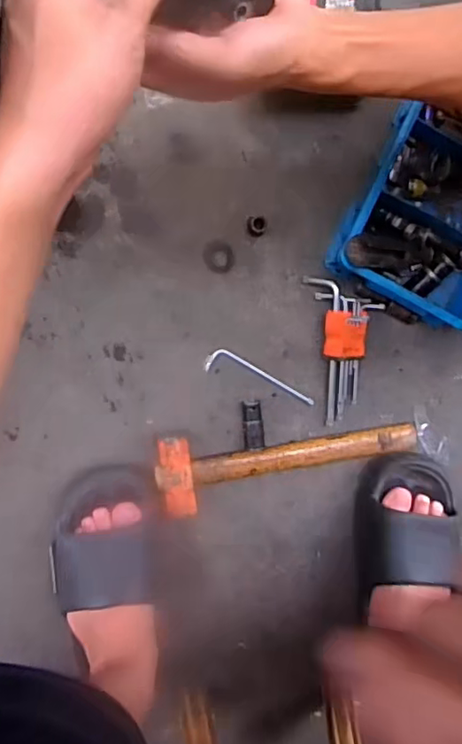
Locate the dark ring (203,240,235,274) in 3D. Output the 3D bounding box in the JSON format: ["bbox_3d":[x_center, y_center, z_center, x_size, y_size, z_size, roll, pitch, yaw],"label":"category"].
[{"bbox_3d":[-0.014,-0.132,0.661,0.037,0.006,0.035,0,99,-3],"label":"dark ring"}]

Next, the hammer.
[{"bbox_3d":[0.068,0.102,0.680,0.311,0.041,0.088,-6,99,-3],"label":"hammer"}]

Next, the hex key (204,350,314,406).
[{"bbox_3d":[0.037,0.008,0.674,0.135,0.010,0.029,22,97,-6],"label":"hex key"}]

